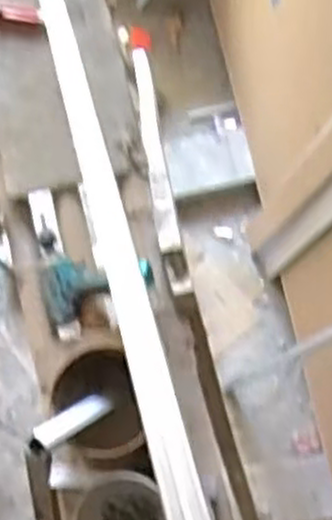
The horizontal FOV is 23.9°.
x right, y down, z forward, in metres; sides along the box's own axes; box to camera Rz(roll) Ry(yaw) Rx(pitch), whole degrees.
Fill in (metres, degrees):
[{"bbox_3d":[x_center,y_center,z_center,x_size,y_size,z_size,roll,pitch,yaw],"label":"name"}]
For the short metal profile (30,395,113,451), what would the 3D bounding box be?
[{"bbox_3d":[-0.151,0.252,1.223,0.138,0.025,0.042,-29,75,-25],"label":"short metal profile"}]

